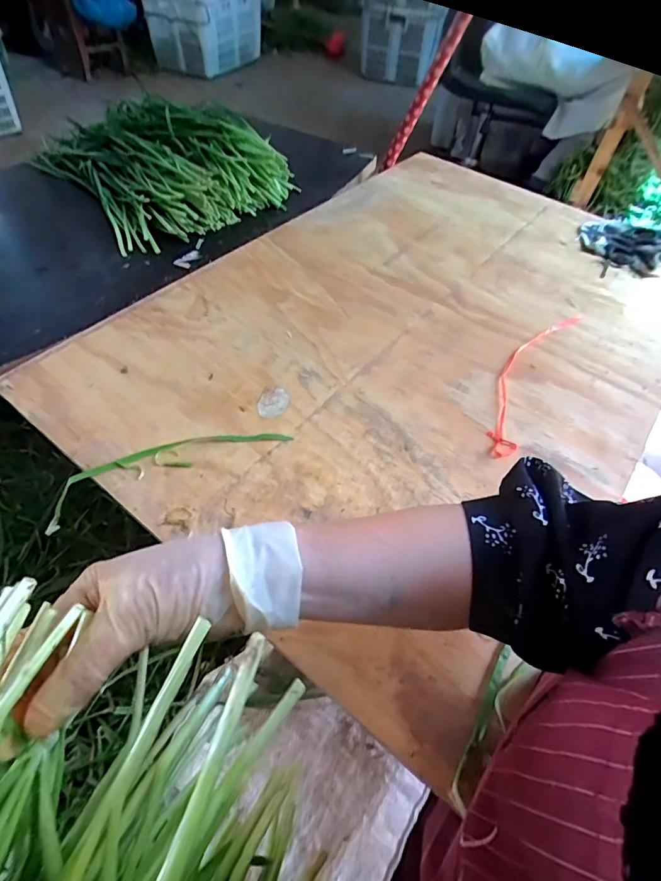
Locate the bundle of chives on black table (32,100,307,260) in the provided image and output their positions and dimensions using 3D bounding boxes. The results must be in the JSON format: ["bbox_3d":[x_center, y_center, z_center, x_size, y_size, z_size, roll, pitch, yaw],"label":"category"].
[{"bbox_3d":[-0.312,-0.523,0.821,0.325,0.090,0.434,-33,61,-26],"label":"bundle of chives on black table"}]

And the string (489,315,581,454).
[{"bbox_3d":[0.246,-0.090,0.570,0.052,0.006,0.309,28,55,17],"label":"string"}]

